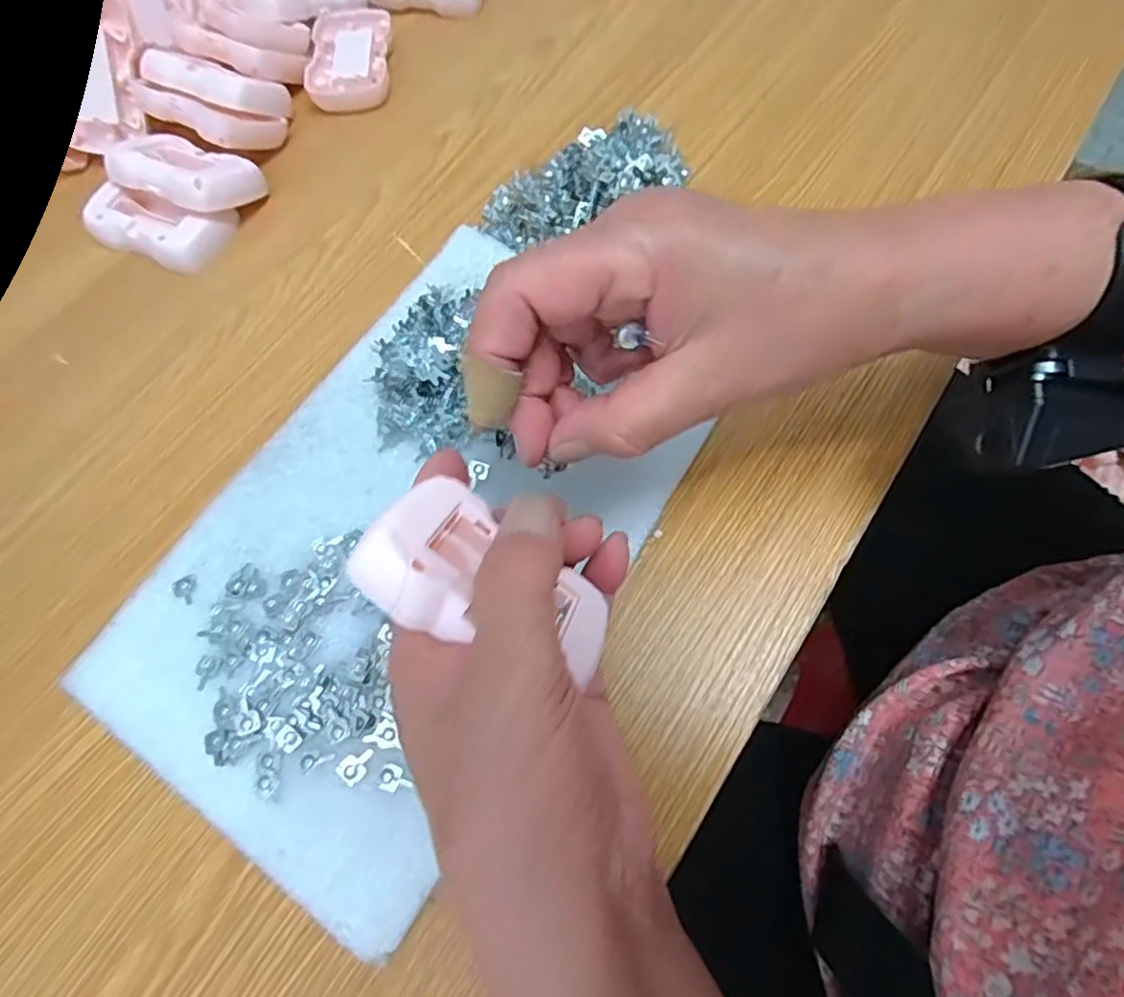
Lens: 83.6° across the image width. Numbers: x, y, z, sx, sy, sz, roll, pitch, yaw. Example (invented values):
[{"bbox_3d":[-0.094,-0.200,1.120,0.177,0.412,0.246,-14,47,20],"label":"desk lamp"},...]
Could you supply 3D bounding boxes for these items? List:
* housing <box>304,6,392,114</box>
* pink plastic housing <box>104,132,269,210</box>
[{"bbox_3d":[-0.145,-0.302,0.433,0.051,0.014,0.090,-4,66,0],"label":"housing"},{"bbox_3d":[-0.226,-0.199,0.379,0.082,0.022,0.051,28,48,8],"label":"pink plastic housing"}]

